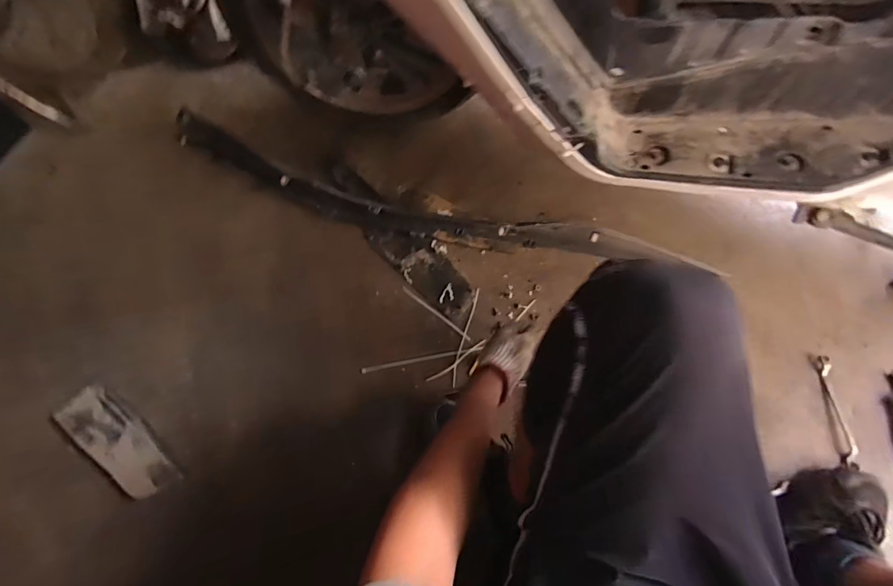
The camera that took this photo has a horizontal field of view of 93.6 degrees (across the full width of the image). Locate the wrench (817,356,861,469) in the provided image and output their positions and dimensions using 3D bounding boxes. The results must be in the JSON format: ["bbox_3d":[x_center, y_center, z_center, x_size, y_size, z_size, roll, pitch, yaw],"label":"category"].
[{"bbox_3d":[0.680,0.205,0.732,0.029,0.013,0.189,3,69,1],"label":"wrench"}]

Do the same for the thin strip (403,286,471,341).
[{"bbox_3d":[-0.018,0.036,0.774,0.158,0.004,0.009,38,73,13],"label":"thin strip"}]

